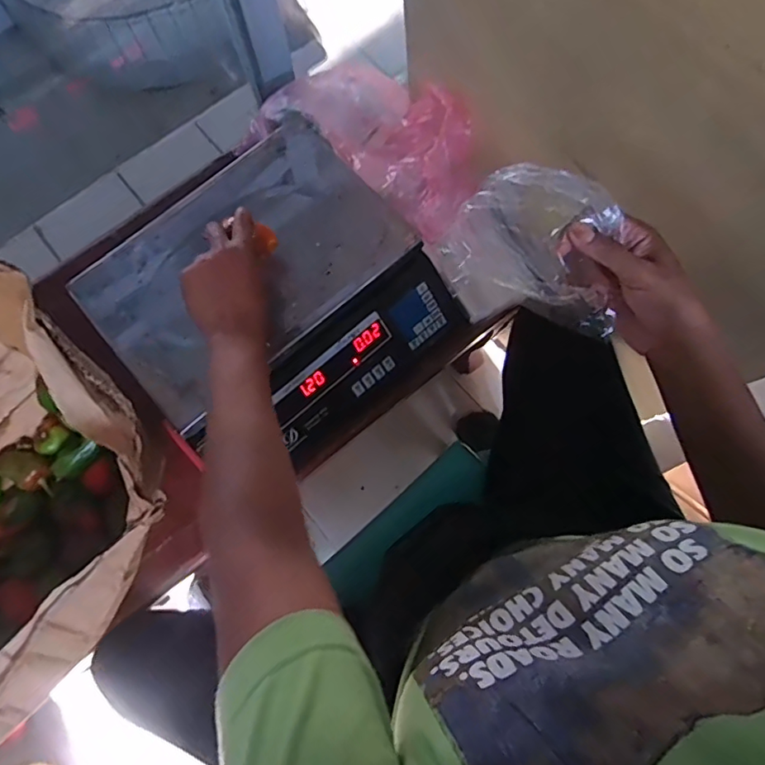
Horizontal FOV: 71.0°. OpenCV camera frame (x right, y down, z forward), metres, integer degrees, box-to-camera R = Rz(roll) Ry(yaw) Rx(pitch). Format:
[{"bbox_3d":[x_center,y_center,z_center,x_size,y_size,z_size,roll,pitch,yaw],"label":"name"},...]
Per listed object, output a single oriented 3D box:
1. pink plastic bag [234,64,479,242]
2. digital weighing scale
[{"bbox_3d":[-0.008,-0.318,0.660,0.182,0.118,0.313,-43,67,-10],"label":"pink plastic bag"},{"bbox_3d":[-0.125,-0.094,0.631,0.339,0.096,0.306,-41,79,-9],"label":"digital weighing scale"}]

